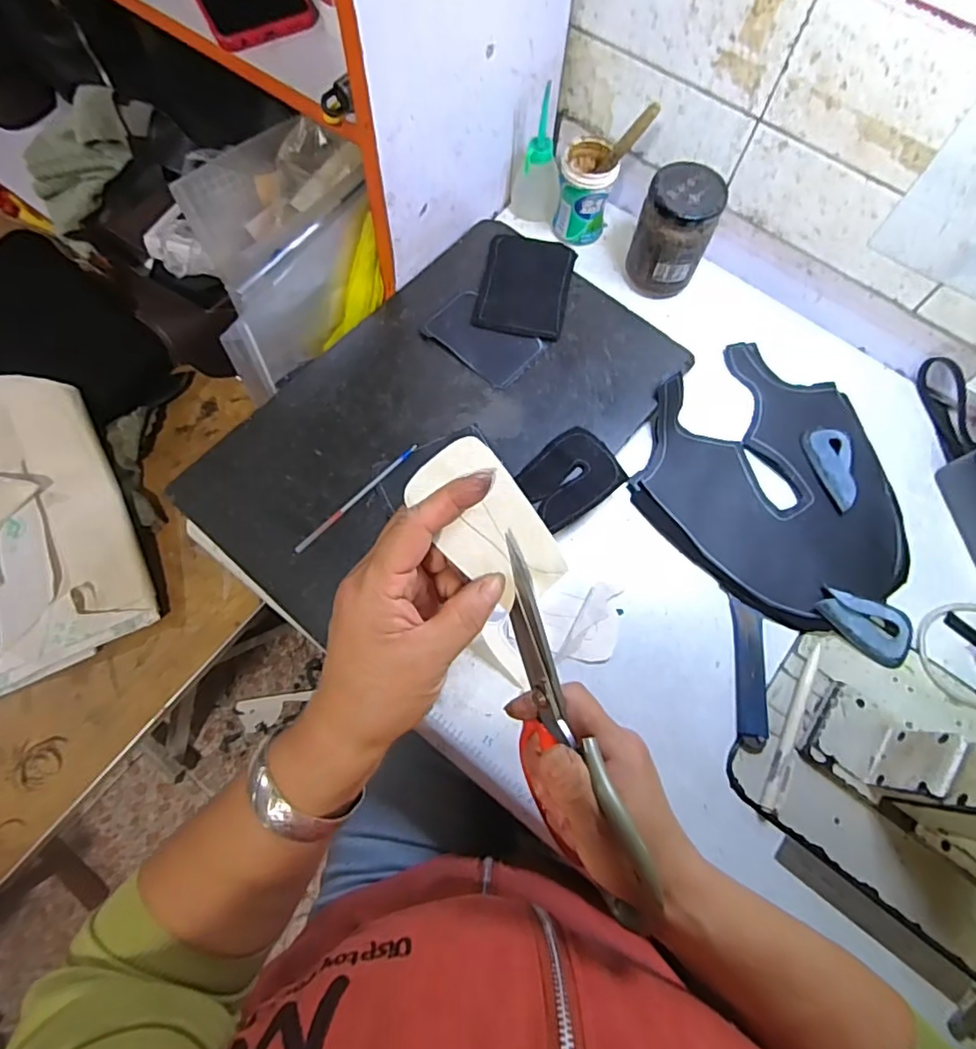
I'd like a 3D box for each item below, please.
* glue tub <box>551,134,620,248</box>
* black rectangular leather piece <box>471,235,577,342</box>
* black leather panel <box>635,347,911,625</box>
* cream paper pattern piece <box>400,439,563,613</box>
[{"bbox_3d":[0.091,-0.315,0.549,0.049,0.077,0.053,1,69,-2],"label":"glue tub"},{"bbox_3d":[0.034,-0.220,0.531,0.080,0.004,0.109,11,69,2],"label":"black rectangular leather piece"},{"bbox_3d":[0.247,-0.039,0.489,0.203,0.024,0.229,-33,74,-13],"label":"black leather panel"},{"bbox_3d":[-0.001,0.000,0.272,0.045,0.006,0.080,-38,100,2],"label":"cream paper pattern piece"}]

